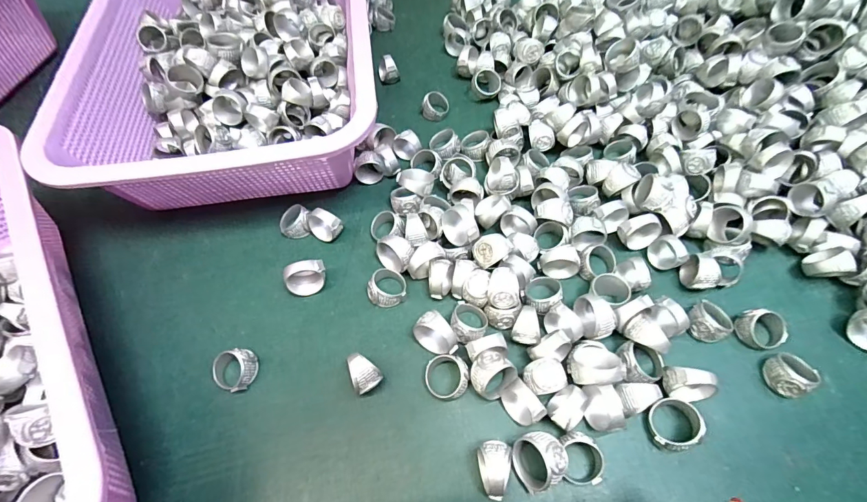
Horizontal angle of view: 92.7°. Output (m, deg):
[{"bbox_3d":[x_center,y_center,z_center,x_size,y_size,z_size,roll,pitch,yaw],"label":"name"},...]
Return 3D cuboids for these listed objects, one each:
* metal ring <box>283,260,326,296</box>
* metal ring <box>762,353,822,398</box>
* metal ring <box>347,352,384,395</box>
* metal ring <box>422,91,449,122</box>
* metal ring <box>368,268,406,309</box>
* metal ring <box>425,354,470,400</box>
[{"bbox_3d":[-0.087,0.020,0.286,0.027,0.024,0.017,-11,61,-4],"label":"metal ring"},{"bbox_3d":[0.214,0.072,0.245,0.026,0.017,0.024,-1,60,1],"label":"metal ring"},{"bbox_3d":[-0.043,0.076,0.252,0.016,0.023,0.021,-40,67,-19],"label":"metal ring"},{"bbox_3d":[0.002,-0.130,0.372,0.018,0.019,0.023,24,64,15],"label":"metal ring"},{"bbox_3d":[-0.032,0.024,0.286,0.026,0.018,0.027,-1,60,1],"label":"metal ring"},{"bbox_3d":[0.008,0.077,0.252,0.026,0.016,0.026,-1,60,1],"label":"metal ring"}]

